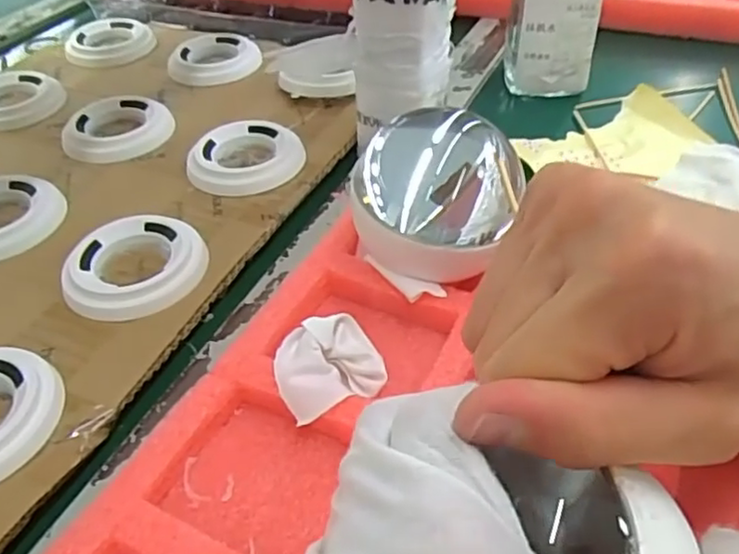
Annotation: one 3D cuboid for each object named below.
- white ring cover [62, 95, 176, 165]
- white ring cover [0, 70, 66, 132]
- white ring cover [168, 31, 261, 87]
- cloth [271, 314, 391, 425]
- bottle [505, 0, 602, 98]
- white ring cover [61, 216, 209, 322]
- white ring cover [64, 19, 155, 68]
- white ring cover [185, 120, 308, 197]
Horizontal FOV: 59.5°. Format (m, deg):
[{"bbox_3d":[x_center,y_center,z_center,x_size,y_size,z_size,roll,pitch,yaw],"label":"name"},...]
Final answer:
[{"bbox_3d":[-0.168,-0.100,0.436,0.068,0.014,0.064,-11,43,-9],"label":"white ring cover"},{"bbox_3d":[-0.260,-0.128,0.468,0.063,0.017,0.060,-6,42,-4],"label":"white ring cover"},{"bbox_3d":[-0.121,-0.170,0.509,0.070,0.018,0.062,-11,43,-9],"label":"white ring cover"},{"bbox_3d":[-0.017,0.033,0.255,0.043,0.009,0.038,-17,63,-33],"label":"cloth"},{"bbox_3d":[0.129,-0.188,0.449,0.060,0.117,0.044,6,43,10],"label":"bottle"},{"bbox_3d":[-0.119,-0.006,0.330,0.068,0.014,0.063,-12,43,-10],"label":"white ring cover"},{"bbox_3d":[-0.218,-0.196,0.543,0.070,0.017,0.065,-17,44,-16],"label":"white ring cover"},{"bbox_3d":[-0.077,-0.074,0.401,0.070,0.015,0.061,-14,43,-13],"label":"white ring cover"}]

